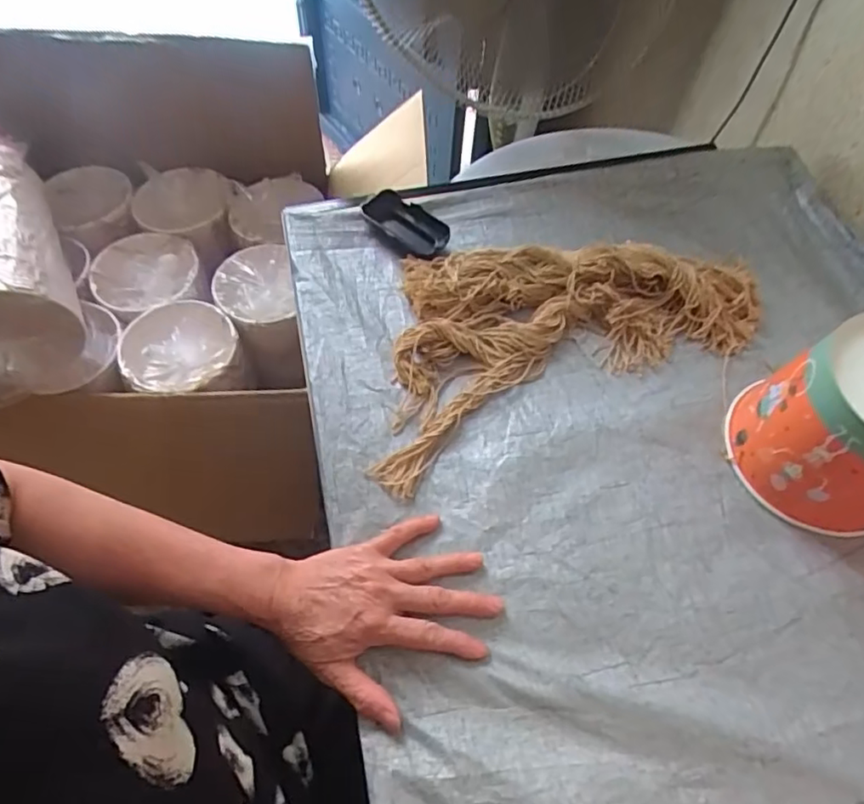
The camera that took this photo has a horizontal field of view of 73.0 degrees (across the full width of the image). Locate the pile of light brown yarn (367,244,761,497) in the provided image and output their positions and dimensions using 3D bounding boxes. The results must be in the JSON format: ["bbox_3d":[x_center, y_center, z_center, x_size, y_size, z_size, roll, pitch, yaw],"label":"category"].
[{"bbox_3d":[0.138,-0.082,0.615,0.456,0.039,0.254,-14,61,-11],"label":"pile of light brown yarn"}]

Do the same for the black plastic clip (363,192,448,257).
[{"bbox_3d":[-0.029,-0.218,0.699,0.110,0.019,0.056,32,63,15],"label":"black plastic clip"}]

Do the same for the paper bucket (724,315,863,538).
[{"bbox_3d":[0.359,0.021,0.506,0.138,0.135,0.144,1,59,-2],"label":"paper bucket"}]

